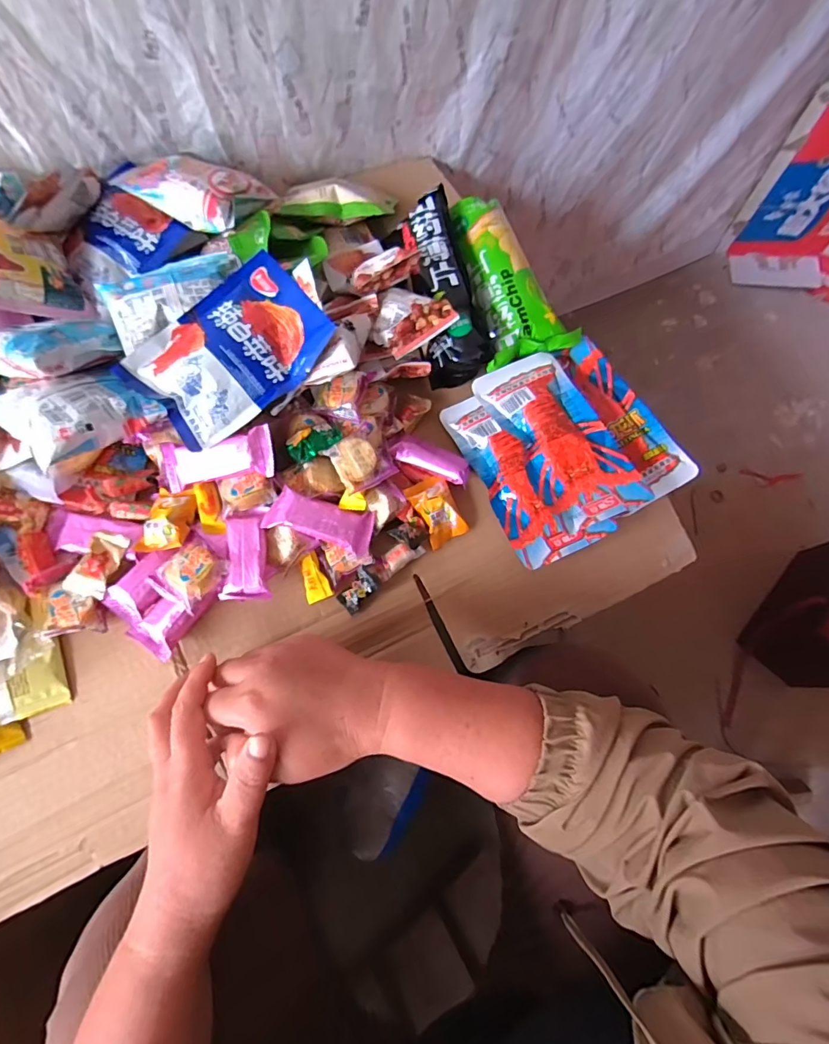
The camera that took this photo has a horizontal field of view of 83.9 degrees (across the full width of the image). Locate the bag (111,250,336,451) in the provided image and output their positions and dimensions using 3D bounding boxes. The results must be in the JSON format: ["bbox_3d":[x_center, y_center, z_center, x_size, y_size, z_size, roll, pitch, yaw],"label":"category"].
[{"bbox_3d":[-0.165,-0.156,0.416,0.169,0.023,0.112,-42,91,-9],"label":"bag"}]

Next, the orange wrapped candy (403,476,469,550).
[{"bbox_3d":[0.023,-0.012,0.461,0.042,0.019,0.065,-26,73,-10],"label":"orange wrapped candy"}]

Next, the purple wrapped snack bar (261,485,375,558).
[{"bbox_3d":[-0.085,-0.001,0.426,0.096,0.014,0.040,18,70,-13],"label":"purple wrapped snack bar"}]

